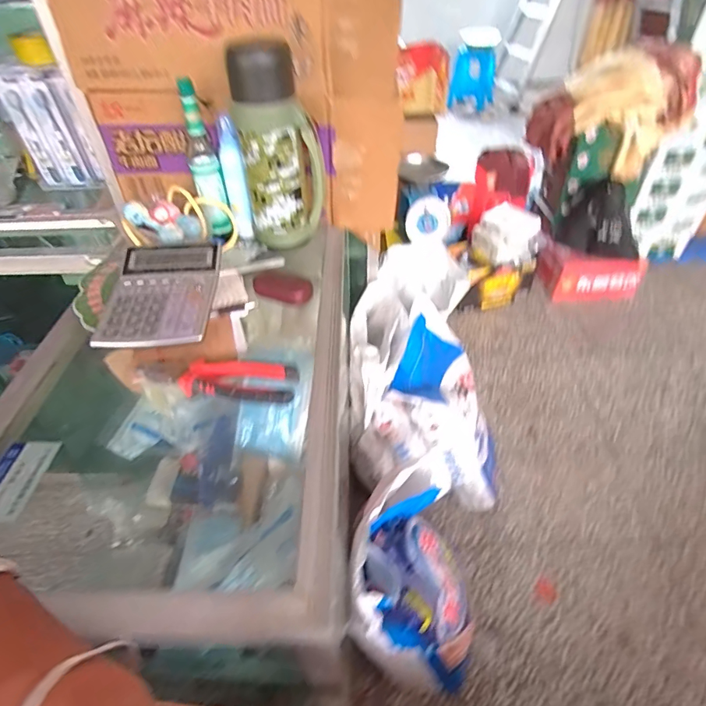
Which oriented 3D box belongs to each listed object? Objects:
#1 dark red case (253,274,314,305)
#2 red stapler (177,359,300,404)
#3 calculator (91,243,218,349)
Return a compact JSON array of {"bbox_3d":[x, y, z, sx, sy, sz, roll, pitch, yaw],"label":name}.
[{"bbox_3d":[-0.098,-0.091,0.631,0.077,0.025,0.039,12,45,15],"label":"dark red case"},{"bbox_3d":[-0.130,0.030,0.513,0.126,0.020,0.048,4,44,7],"label":"red stapler"},{"bbox_3d":[-0.260,-0.084,0.601,0.136,0.030,0.177,-3,43,0],"label":"calculator"}]

